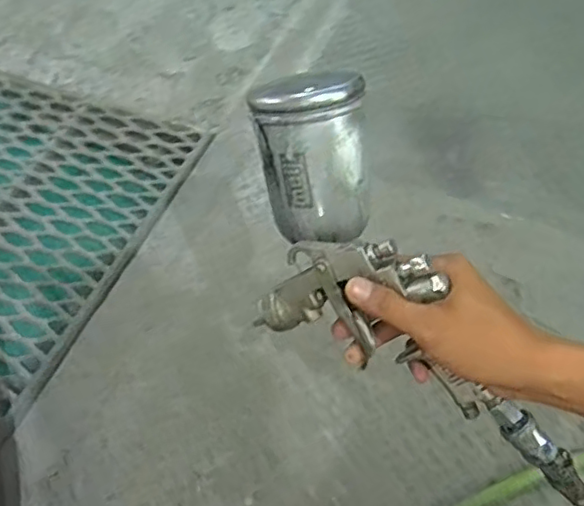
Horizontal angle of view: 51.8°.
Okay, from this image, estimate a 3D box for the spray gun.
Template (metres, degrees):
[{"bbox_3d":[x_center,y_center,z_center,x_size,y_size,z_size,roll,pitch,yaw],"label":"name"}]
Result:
[{"bbox_3d":[0.037,0.010,0.410,0.110,0.088,0.263,-25,92,-16],"label":"spray gun"}]

